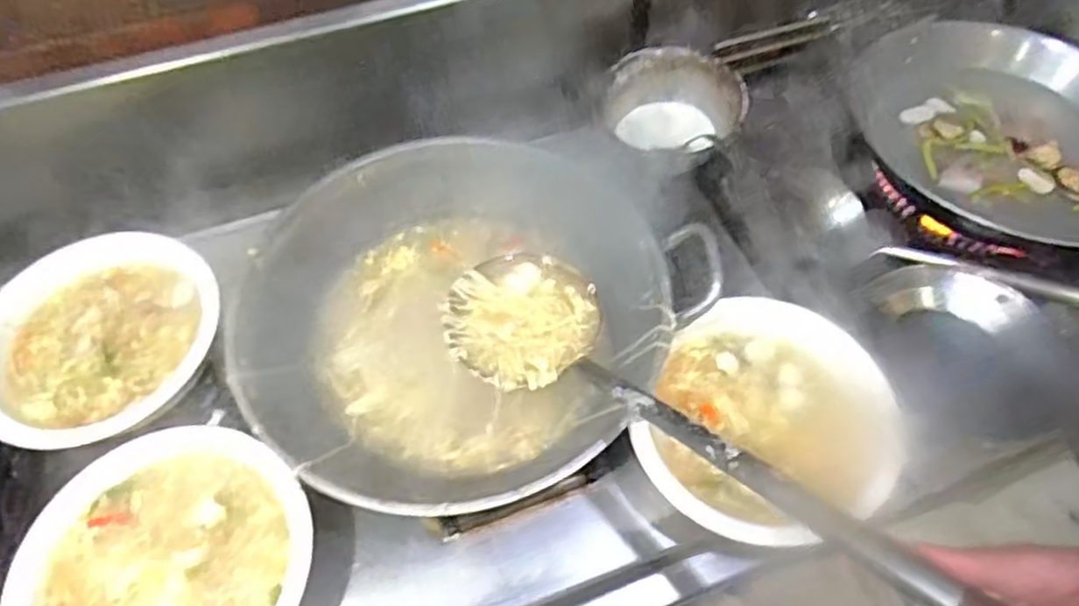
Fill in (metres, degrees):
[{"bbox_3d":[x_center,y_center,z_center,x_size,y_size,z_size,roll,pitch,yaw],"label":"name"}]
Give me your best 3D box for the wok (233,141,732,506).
[{"bbox_3d":[-0.086,0.005,0.661,0.388,0.115,0.372,35,64,21],"label":"wok"}]

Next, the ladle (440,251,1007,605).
[{"bbox_3d":[0.095,0.083,0.433,0.126,0.055,0.522,-34,38,-19],"label":"ladle"}]

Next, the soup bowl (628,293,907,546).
[{"bbox_3d":[0.202,0.108,0.637,0.233,0.086,0.214,0,58,1],"label":"soup bowl"}]

